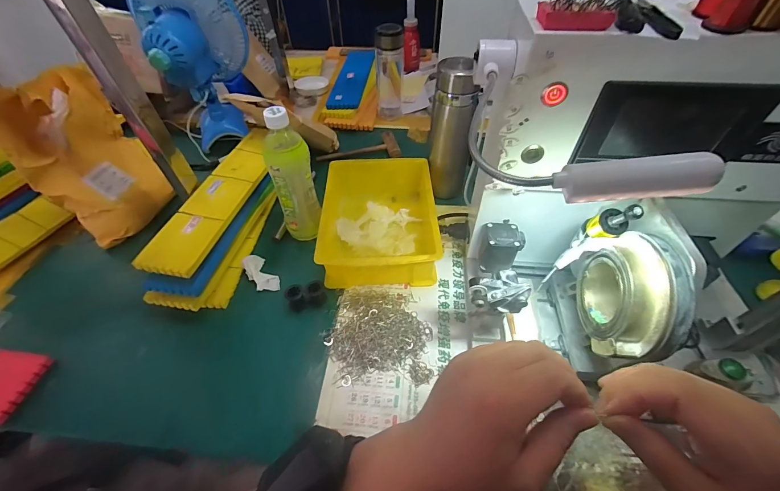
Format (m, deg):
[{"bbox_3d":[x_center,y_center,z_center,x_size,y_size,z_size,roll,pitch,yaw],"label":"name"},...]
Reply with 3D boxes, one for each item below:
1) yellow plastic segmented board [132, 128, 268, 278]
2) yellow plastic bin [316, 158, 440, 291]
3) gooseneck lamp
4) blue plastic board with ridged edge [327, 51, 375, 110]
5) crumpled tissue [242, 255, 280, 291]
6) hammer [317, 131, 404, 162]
[{"bbox_3d":[-0.266,-0.089,0.538,0.076,0.015,0.329,9,50,9],"label":"yellow plastic segmented board"},{"bbox_3d":[-0.018,-0.043,0.554,0.178,0.074,0.232,-1,49,0],"label":"yellow plastic bin"},{"bbox_3d":[0.125,-0.104,0.250,0.128,0.032,0.183,3,49,3],"label":"gooseneck lamp"},{"bbox_3d":[-0.099,-0.472,0.923,0.092,0.013,0.340,-1,50,9],"label":"blue plastic board with ridged edge"},{"bbox_3d":[-0.203,0.043,0.520,0.035,0.020,0.073,-34,57,-26],"label":"crumpled tissue"},{"bbox_3d":[-0.069,-0.223,0.743,0.184,0.029,0.079,-1,49,0],"label":"hammer"}]

